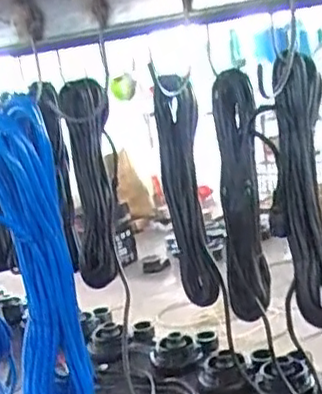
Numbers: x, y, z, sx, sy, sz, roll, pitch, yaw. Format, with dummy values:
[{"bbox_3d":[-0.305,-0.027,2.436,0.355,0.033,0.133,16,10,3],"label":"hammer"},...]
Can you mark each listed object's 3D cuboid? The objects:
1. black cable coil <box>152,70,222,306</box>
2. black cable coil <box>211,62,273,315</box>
[{"bbox_3d":[0.037,-0.004,0.969,0.062,0.337,0.080,-8,12,0],"label":"black cable coil"},{"bbox_3d":[0.114,0.009,0.930,0.065,0.341,0.071,-7,12,3],"label":"black cable coil"}]

